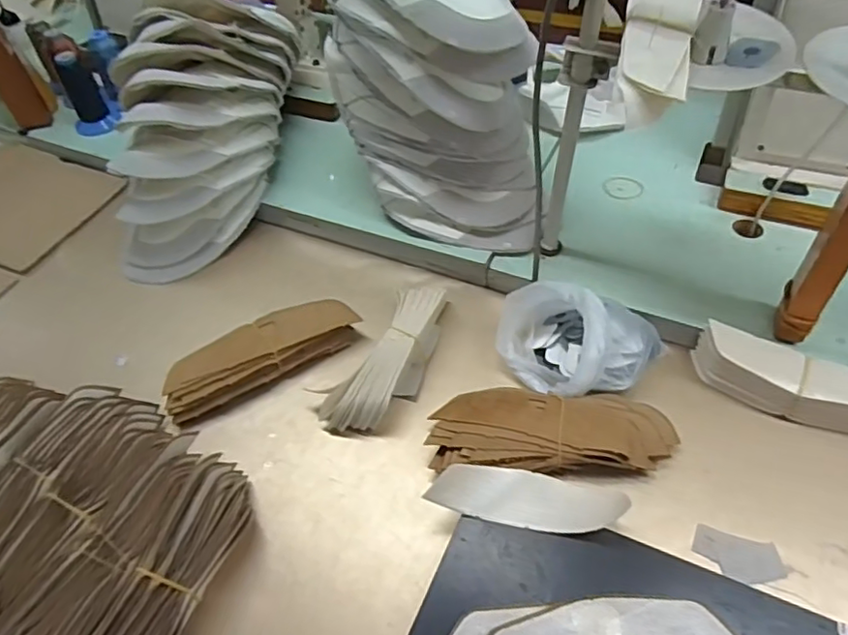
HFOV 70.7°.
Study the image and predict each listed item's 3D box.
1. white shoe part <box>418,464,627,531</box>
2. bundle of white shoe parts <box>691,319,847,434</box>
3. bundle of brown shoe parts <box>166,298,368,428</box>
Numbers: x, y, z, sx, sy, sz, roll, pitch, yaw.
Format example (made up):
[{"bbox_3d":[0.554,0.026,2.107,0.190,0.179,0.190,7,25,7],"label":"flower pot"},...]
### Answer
[{"bbox_3d":[0.084,0.151,0.492,0.152,0.015,0.048,6,93,9],"label":"white shoe part"},{"bbox_3d":[0.348,0.064,0.565,0.172,0.048,0.054,18,55,19],"label":"bundle of white shoe parts"},{"bbox_3d":[-0.173,0.039,0.641,0.211,0.043,0.066,-28,54,-17],"label":"bundle of brown shoe parts"}]

